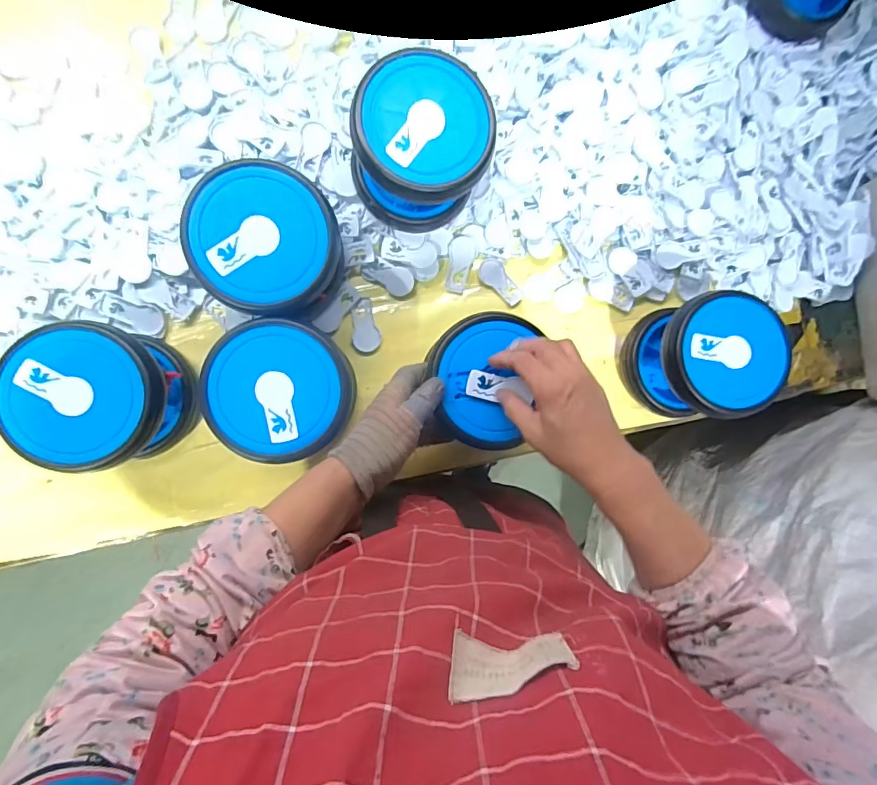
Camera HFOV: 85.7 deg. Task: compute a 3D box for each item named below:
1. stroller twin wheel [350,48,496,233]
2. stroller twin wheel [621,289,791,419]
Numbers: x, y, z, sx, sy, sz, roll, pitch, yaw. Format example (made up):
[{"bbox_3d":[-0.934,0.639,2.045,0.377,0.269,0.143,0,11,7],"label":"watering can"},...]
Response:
[{"bbox_3d":[-0.018,-0.248,0.487,0.126,0.121,0.130,0,91,-7],"label":"stroller twin wheel"},{"bbox_3d":[0.294,-0.039,0.542,0.119,0.123,0.127,0,91,-7],"label":"stroller twin wheel"}]

